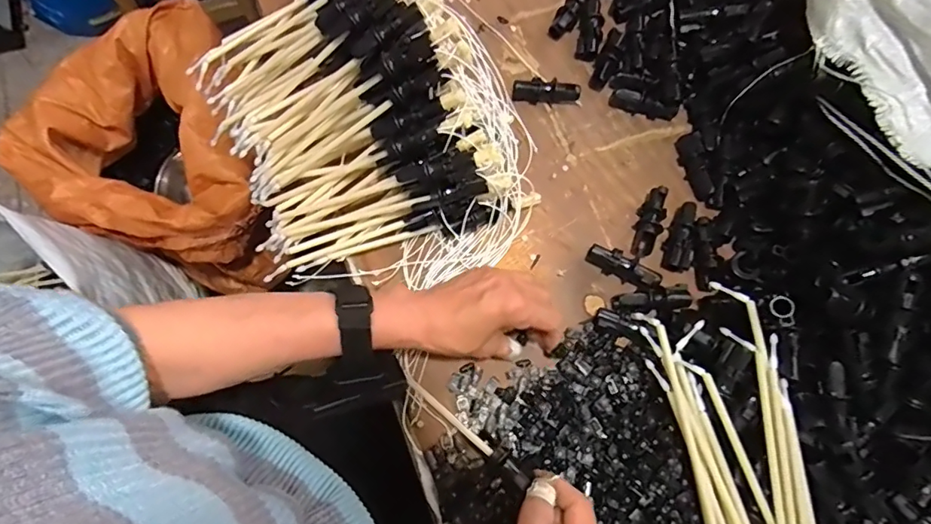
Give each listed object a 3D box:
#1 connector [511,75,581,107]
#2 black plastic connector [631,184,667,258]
[{"bbox_3d":[0.083,-0.173,0.504,0.069,0.021,0.018,0,73,0],"label":"connector"},{"bbox_3d":[0.175,-0.038,0.467,0.024,0.016,0.070,14,73,4],"label":"black plastic connector"}]

